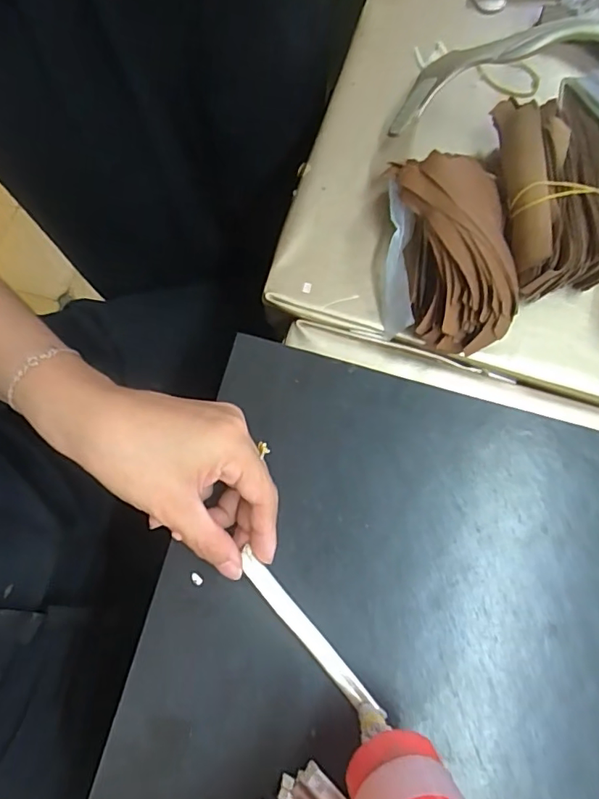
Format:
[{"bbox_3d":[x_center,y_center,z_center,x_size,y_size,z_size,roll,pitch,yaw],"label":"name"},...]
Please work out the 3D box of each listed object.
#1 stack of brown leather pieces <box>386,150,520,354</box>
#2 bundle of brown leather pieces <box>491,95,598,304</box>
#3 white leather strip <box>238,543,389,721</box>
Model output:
[{"bbox_3d":[0.105,-0.099,0.349,0.065,0.058,0.132,-5,75,-2],"label":"stack of brown leather pieces"},{"bbox_3d":[0.186,-0.141,0.366,0.090,0.054,0.137,-4,75,-2],"label":"bundle of brown leather pieces"},{"bbox_3d":[0.005,0.133,0.291,0.012,0.011,0.112,-40,90,-9],"label":"white leather strip"}]

